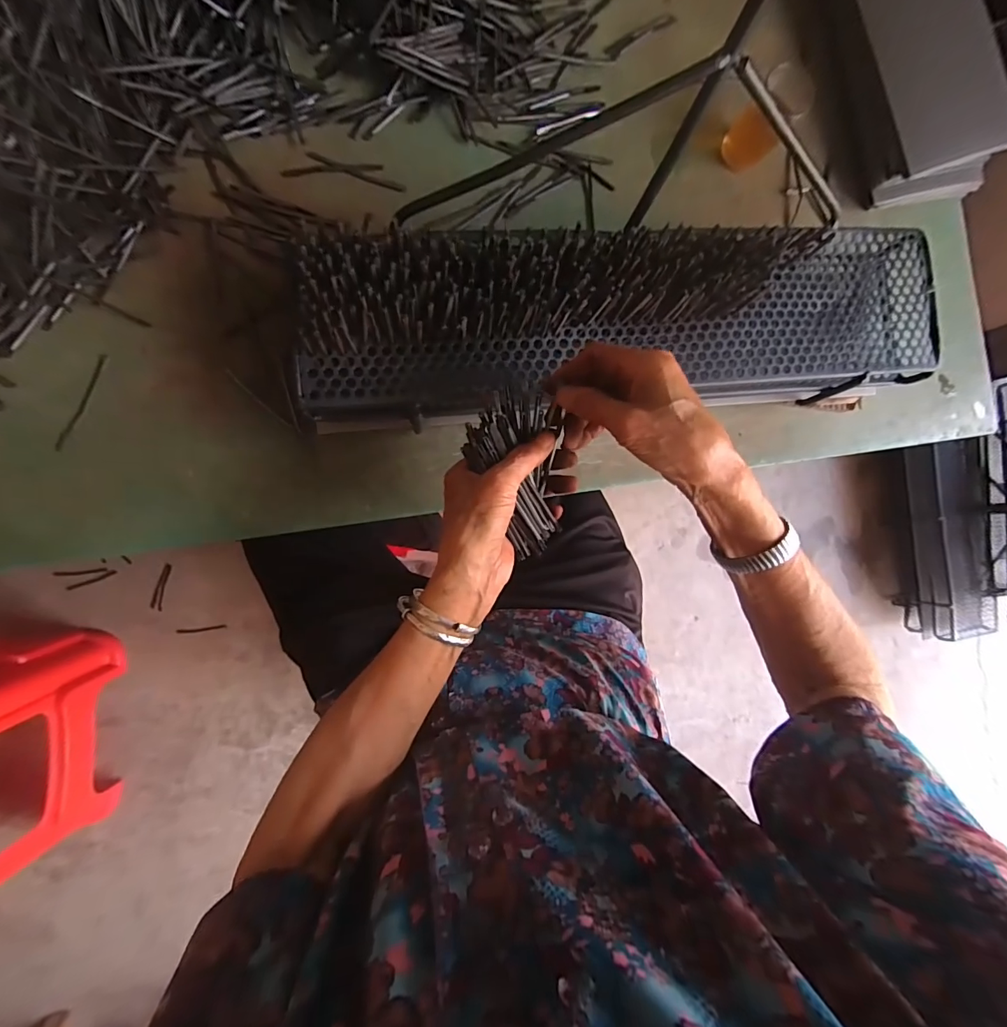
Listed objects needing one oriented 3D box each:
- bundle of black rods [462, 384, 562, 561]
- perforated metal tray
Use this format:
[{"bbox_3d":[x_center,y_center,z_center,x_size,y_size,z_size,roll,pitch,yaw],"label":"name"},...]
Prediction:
[{"bbox_3d":[0.010,-0.029,0.339,0.066,0.027,0.124,-15,98,-9],"label":"bundle of black rods"},{"bbox_3d":[0.121,-0.173,0.424,0.600,0.123,0.149,-7,89,-9],"label":"perforated metal tray"}]

